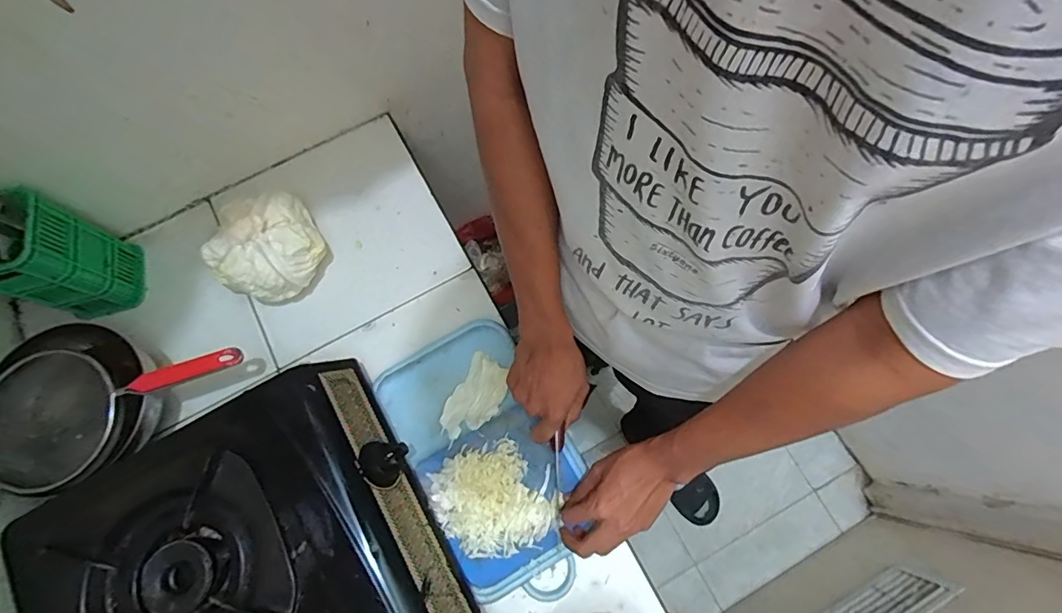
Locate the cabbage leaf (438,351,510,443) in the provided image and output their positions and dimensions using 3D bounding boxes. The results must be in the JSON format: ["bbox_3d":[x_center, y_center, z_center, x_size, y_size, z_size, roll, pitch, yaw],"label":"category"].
[{"bbox_3d":[-0.072,0.119,0.636,0.063,0.012,0.108,28,77,9],"label":"cabbage leaf"}]

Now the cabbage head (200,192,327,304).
[{"bbox_3d":[-0.359,-0.077,0.670,0.143,0.093,0.131,-12,74,-2],"label":"cabbage head"}]

